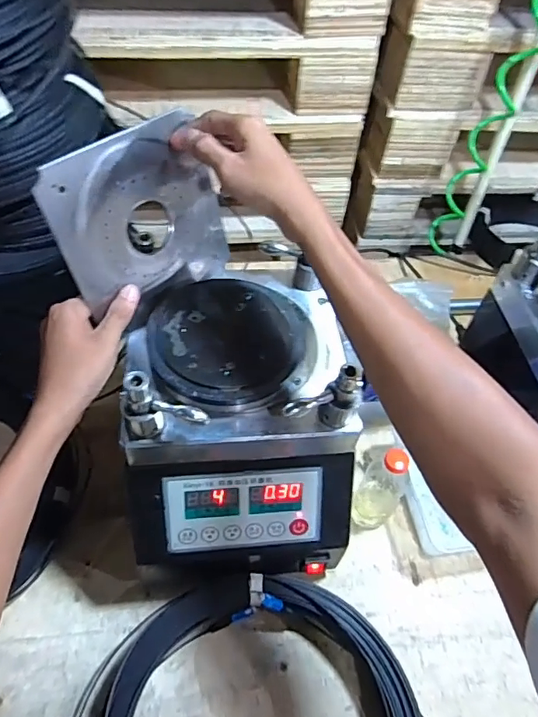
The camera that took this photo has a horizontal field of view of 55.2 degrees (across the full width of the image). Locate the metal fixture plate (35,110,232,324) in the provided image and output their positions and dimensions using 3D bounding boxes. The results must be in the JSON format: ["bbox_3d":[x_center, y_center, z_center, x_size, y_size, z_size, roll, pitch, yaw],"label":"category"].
[{"bbox_3d":[-0.115,-0.129,0.492,0.010,0.164,0.179,23,50,36],"label":"metal fixture plate"}]

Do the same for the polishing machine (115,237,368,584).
[{"bbox_3d":[-0.022,0.062,0.538,0.226,0.236,0.252,-2,54,-5],"label":"polishing machine"}]

